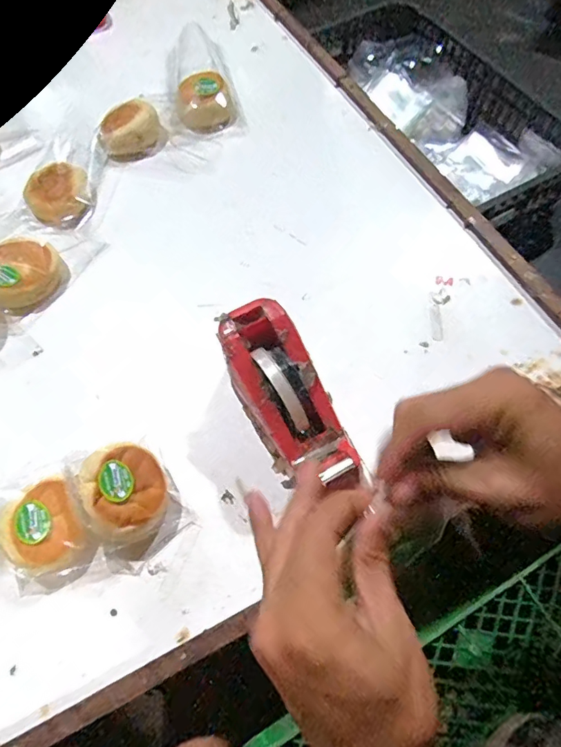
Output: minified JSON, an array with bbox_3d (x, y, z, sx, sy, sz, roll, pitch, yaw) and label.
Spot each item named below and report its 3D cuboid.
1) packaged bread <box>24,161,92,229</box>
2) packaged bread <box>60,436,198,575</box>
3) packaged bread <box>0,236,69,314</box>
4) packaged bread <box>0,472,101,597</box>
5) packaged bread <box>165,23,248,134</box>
[{"bbox_3d":[-0.291,-0.236,0.628,0.083,0.040,0.079,-1,64,2],"label":"packaged bread"},{"bbox_3d":[-0.152,0.120,0.462,0.088,0.058,0.123,-31,67,-12],"label":"packaged bread"},{"bbox_3d":[-0.317,-0.126,0.580,0.084,0.044,0.091,-1,64,2],"label":"packaged bread"},{"bbox_3d":[-0.227,0.156,0.455,0.088,0.046,0.096,-1,64,2],"label":"packaged bread"},{"bbox_3d":[-0.127,-0.450,0.721,0.103,0.048,0.200,-18,65,-6],"label":"packaged bread"}]

